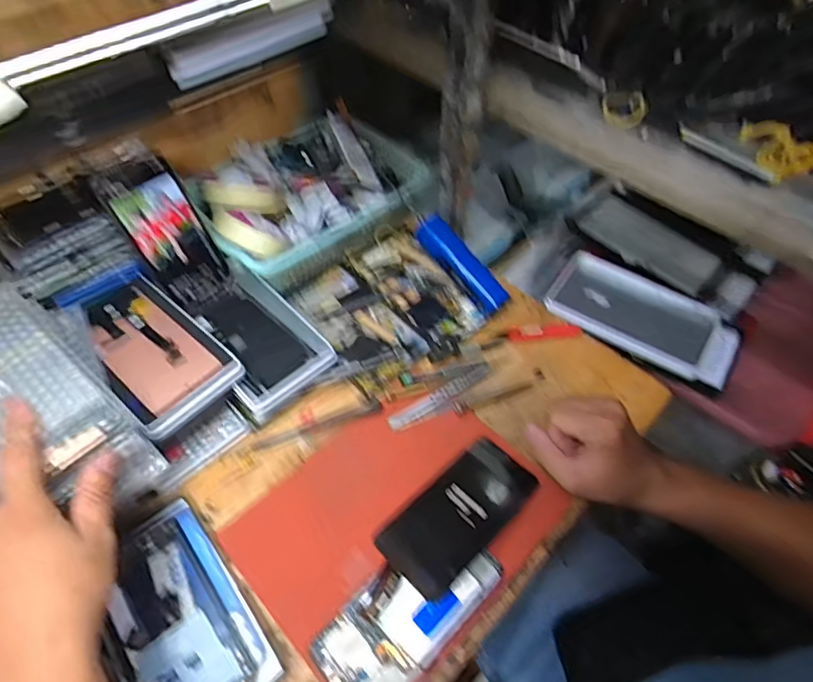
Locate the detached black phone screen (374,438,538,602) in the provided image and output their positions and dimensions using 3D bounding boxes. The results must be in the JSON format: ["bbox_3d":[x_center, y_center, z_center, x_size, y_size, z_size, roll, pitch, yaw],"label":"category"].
[{"bbox_3d":[0.050,0.150,0.448,0.152,0.010,0.068,-35,78,-31],"label":"detached black phone screen"}]

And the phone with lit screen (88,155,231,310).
[{"bbox_3d":[-0.247,-0.112,0.533,0.012,0.154,0.072,14,48,45],"label":"phone with lit screen"}]

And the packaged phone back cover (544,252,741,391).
[{"bbox_3d":[0.281,-0.030,0.605,0.212,0.024,0.105,31,59,18],"label":"packaged phone back cover"}]

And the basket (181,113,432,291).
[{"bbox_3d":[-0.122,-0.186,0.654,0.276,0.077,0.207,-26,59,-20],"label":"basket"}]

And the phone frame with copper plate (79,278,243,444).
[{"bbox_3d":[-0.249,0.005,0.493,0.176,0.019,0.098,39,62,23],"label":"phone frame with copper plate"}]

